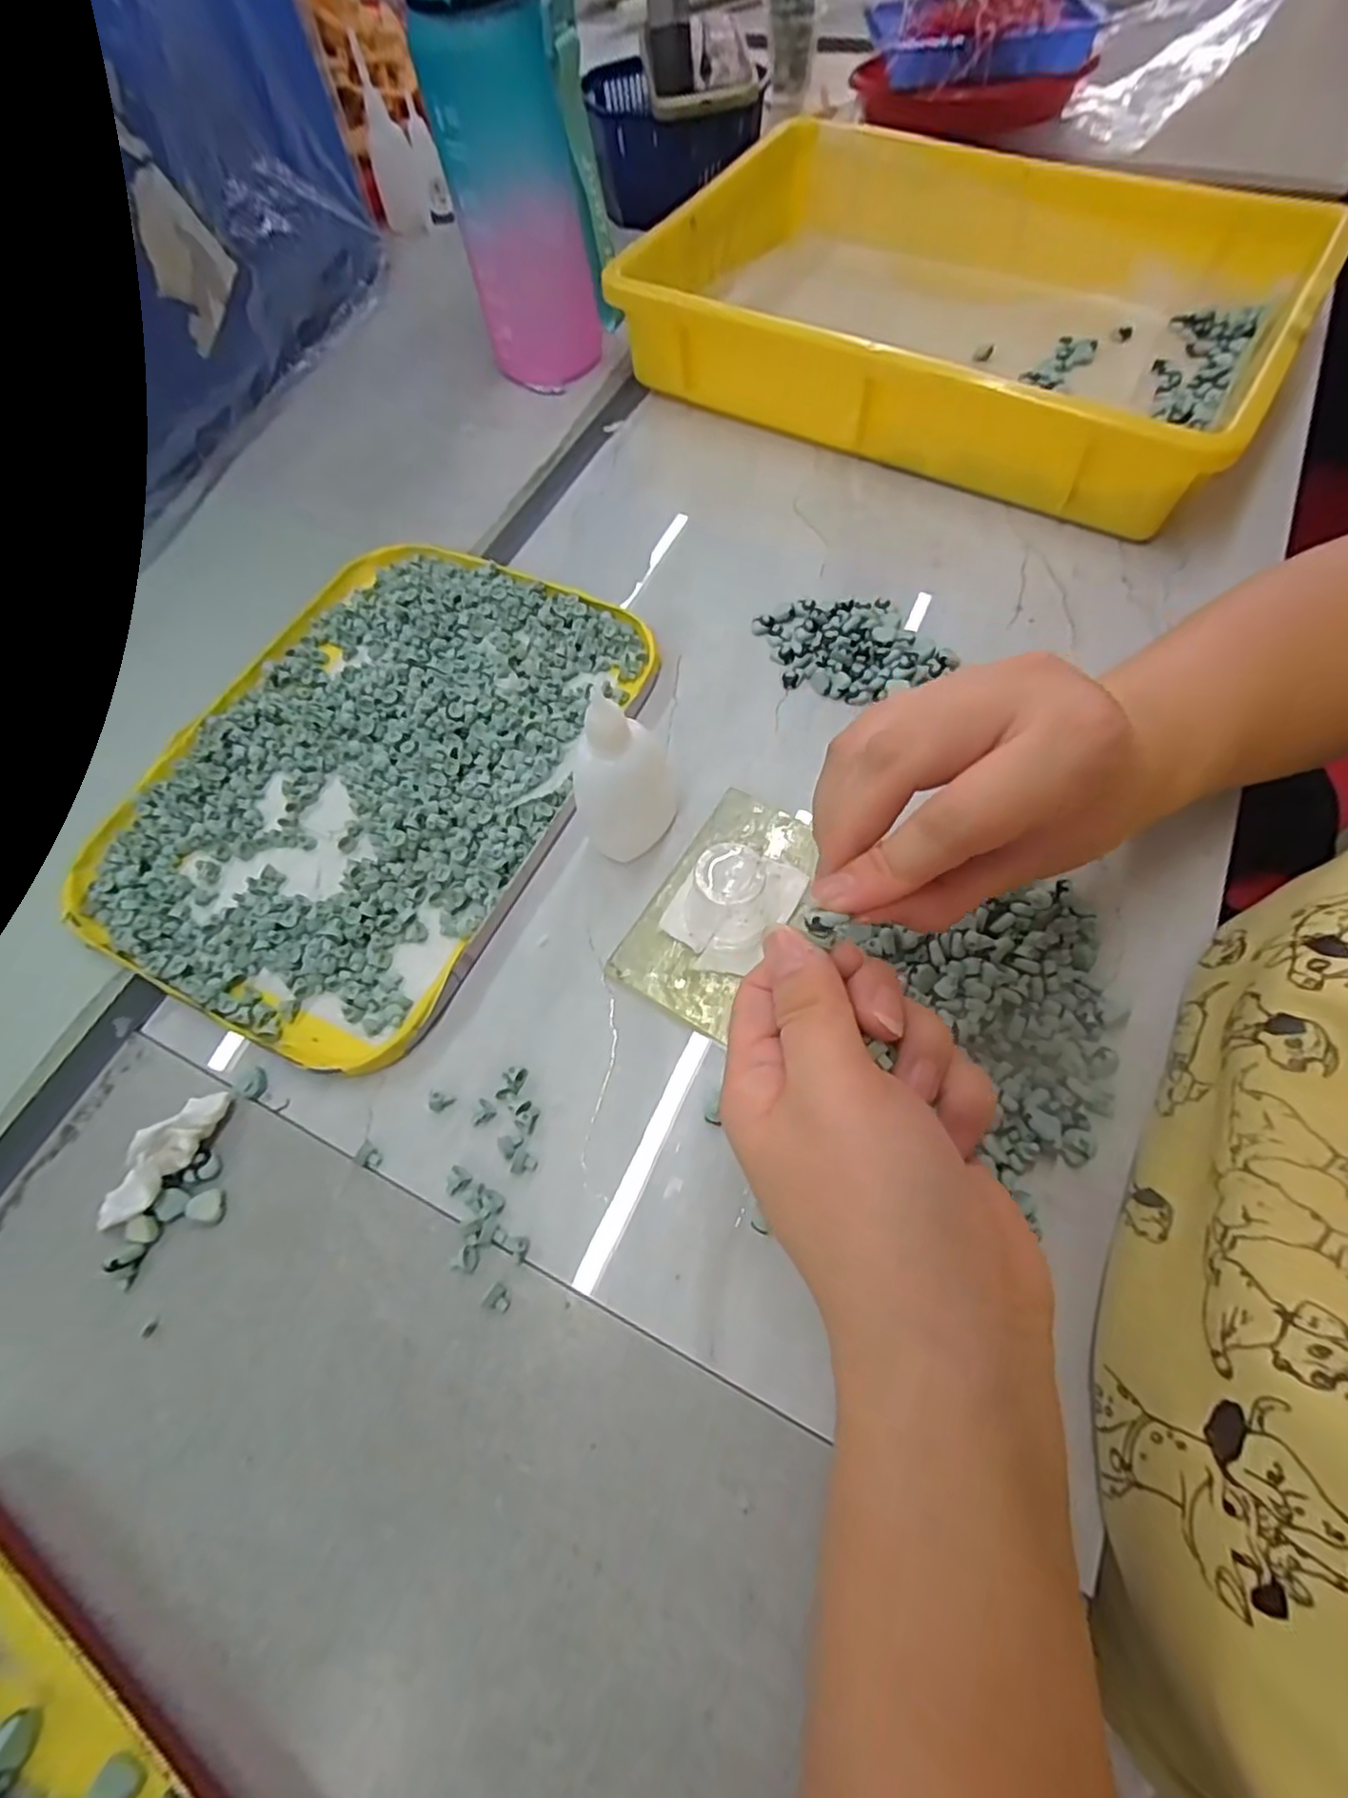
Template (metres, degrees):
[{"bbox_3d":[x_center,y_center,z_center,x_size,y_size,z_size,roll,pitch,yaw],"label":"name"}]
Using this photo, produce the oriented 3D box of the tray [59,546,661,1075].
[{"bbox_3d":[-0.147,-0.070,0.335,0.200,0.016,0.269,24,69,14],"label":"tray"}]

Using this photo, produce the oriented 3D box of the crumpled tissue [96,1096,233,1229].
[{"bbox_3d":[-0.198,0.100,0.258,0.018,0.022,0.056,32,71,16],"label":"crumpled tissue"}]

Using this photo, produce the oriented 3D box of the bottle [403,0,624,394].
[{"bbox_3d":[-0.092,-0.425,0.393,0.079,0.203,0.062,-28,67,-9],"label":"bottle"}]

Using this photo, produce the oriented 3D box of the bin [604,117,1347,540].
[{"bbox_3d":[0.171,-0.361,0.417,0.352,0.068,0.236,31,71,16],"label":"bin"}]

